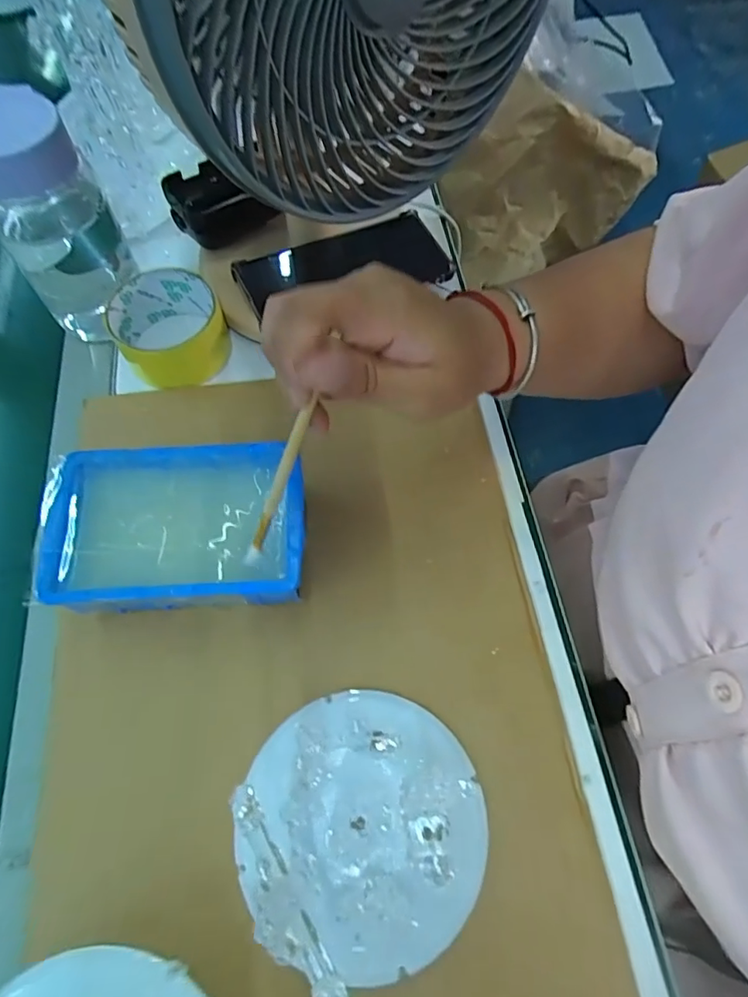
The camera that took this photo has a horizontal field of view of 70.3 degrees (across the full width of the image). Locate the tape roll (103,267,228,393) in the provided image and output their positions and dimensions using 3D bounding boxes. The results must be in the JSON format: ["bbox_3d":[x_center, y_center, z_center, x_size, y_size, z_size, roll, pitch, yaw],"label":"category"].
[{"bbox_3d":[-0.157,-0.128,0.412,0.078,0.049,0.080,0,65,0],"label":"tape roll"}]

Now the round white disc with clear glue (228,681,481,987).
[{"bbox_3d":[-0.005,0.168,0.277,0.122,0.018,0.122,6,62,-11],"label":"round white disc with clear glue"}]

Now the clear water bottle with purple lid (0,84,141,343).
[{"bbox_3d":[-0.224,-0.191,0.384,0.075,0.155,0.060,-24,67,-11],"label":"clear water bottle with purple lid"}]

